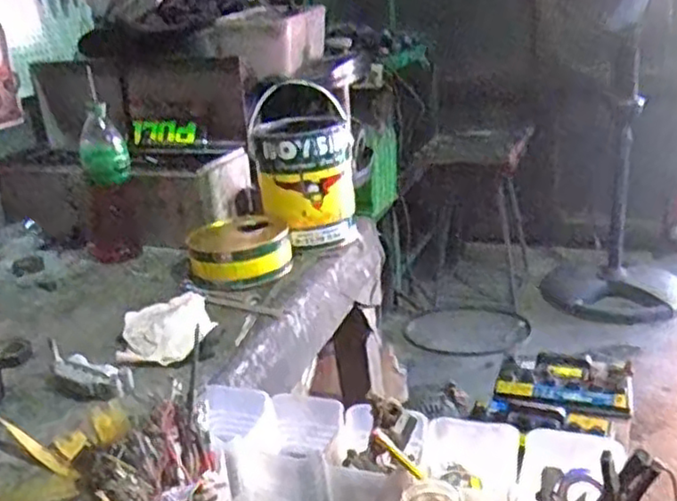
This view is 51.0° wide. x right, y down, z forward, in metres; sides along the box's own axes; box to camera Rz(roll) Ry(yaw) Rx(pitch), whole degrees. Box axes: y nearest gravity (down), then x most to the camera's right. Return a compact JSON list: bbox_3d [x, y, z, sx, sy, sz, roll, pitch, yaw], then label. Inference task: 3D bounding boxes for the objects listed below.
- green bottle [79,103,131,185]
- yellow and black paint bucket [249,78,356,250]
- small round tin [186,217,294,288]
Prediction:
[{"bbox_3d":[-0.398,-0.170,1.201,0.079,0.131,0.090,-11,23,-16],"label":"green bottle"},{"bbox_3d":[-0.064,-0.151,1.260,0.174,0.243,0.193,-5,22,-2],"label":"yellow and black paint bucket"},{"bbox_3d":[-0.161,0.006,1.163,0.166,0.069,0.160,-8,22,-9],"label":"small round tin"}]

